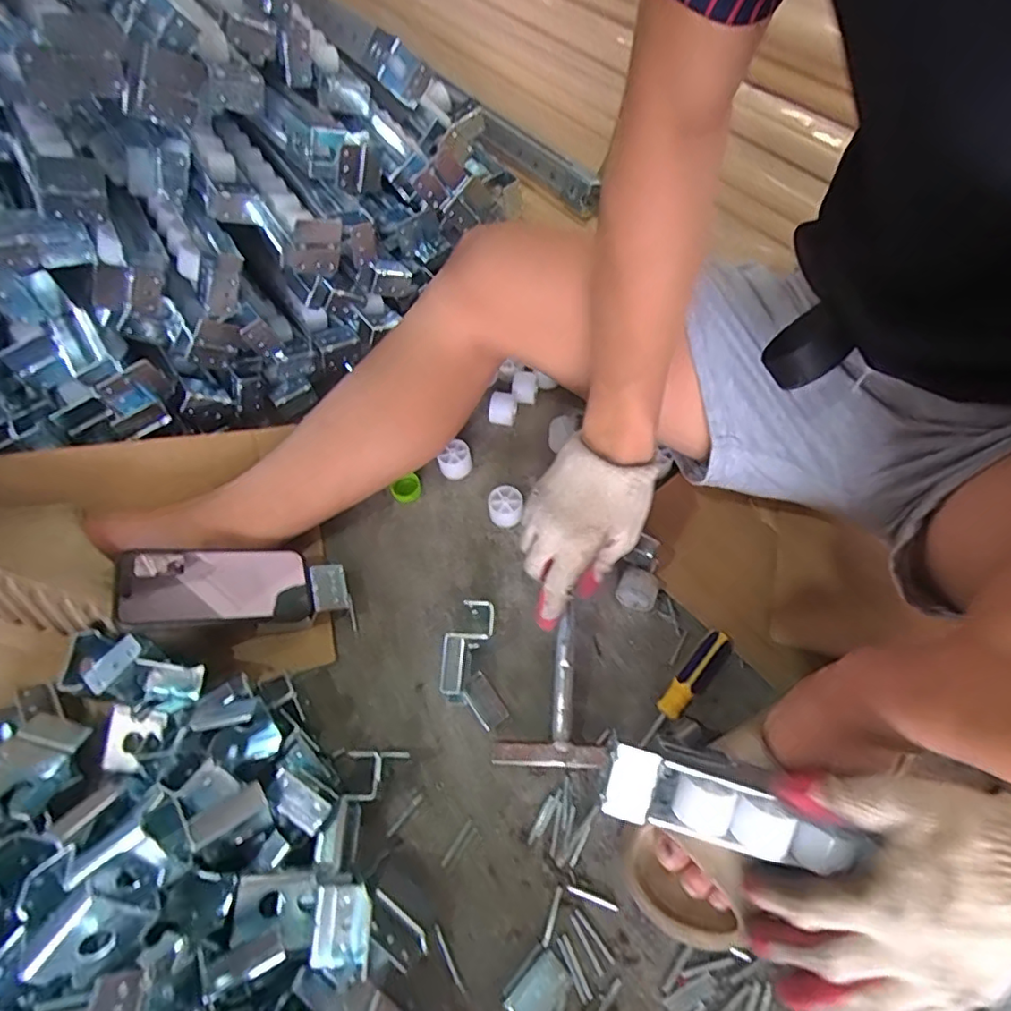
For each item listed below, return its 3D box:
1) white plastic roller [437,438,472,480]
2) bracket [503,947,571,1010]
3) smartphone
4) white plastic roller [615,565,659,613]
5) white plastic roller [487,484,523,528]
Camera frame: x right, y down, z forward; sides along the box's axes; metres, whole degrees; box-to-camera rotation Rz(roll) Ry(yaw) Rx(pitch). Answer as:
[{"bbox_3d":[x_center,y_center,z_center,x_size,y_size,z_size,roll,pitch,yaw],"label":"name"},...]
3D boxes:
[{"bbox_3d":[-0.053,-0.048,0.606,0.034,0.035,0.028,-14,60,-5],"label":"white plastic roller"},{"bbox_3d":[0.023,0.336,0.397,0.046,0.006,0.027,-40,66,-18],"label":"bracket"},{"bbox_3d":[-0.246,0.069,0.492,0.144,0.014,0.073,1,50,-34],"label":"smartphone"},{"bbox_3d":[0.121,0.077,0.525,0.034,0.034,0.027,26,65,17],"label":"white plastic roller"},{"bbox_3d":[0.000,0.002,0.578,0.033,0.027,0.035,-1,60,2],"label":"white plastic roller"}]

